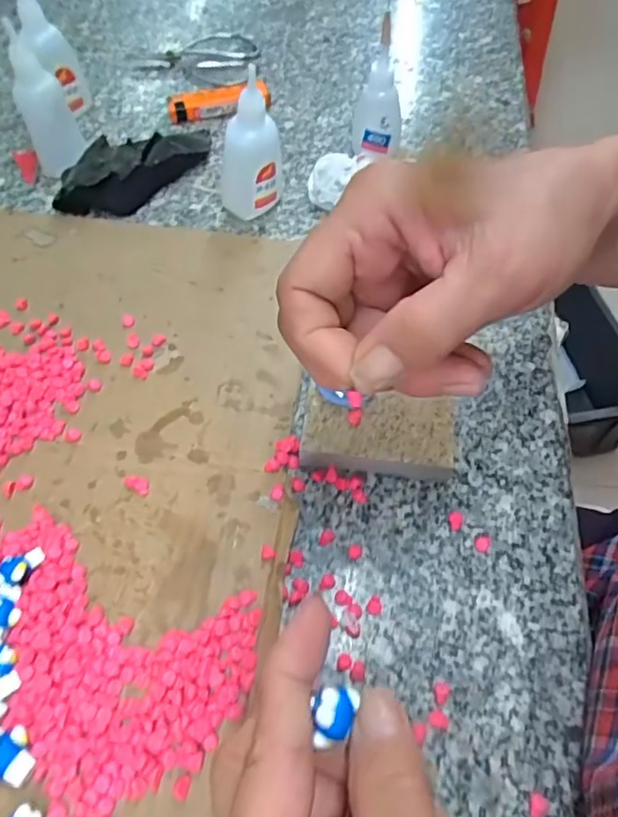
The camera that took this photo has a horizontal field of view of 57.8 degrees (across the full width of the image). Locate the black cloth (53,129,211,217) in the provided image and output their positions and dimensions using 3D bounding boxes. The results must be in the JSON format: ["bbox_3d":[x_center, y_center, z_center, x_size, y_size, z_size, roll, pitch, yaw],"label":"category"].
[{"bbox_3d":[-0.124,-0.178,0.397,0.058,0.023,0.126,38,64,21],"label":"black cloth"}]

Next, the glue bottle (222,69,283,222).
[{"bbox_3d":[-0.037,-0.167,0.352,0.041,0.088,0.041,-2,57,-3],"label":"glue bottle"}]

